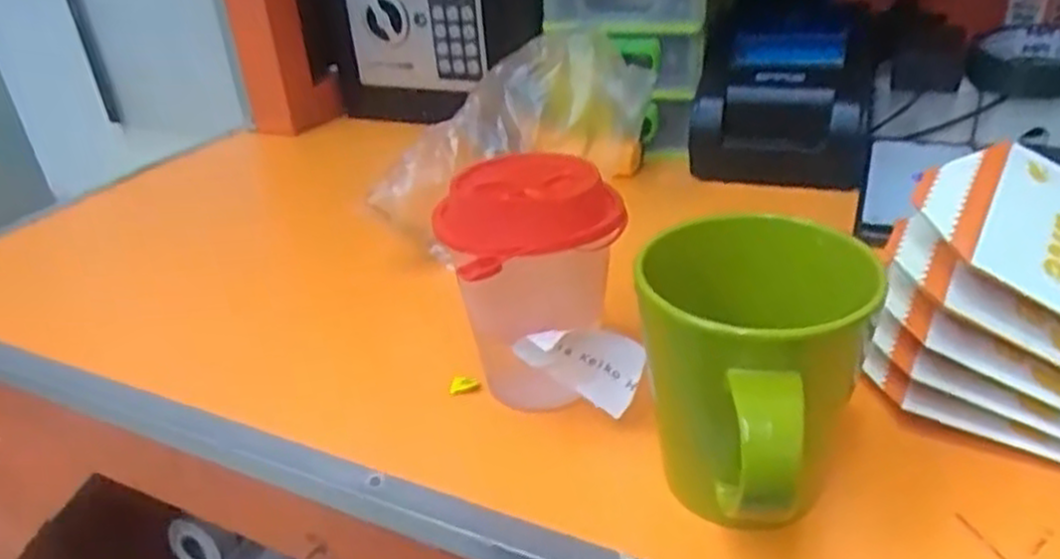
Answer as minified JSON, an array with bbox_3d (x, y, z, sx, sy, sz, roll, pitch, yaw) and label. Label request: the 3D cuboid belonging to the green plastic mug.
[{"bbox_3d":[0.084,0.044,0.298,0.081,0.116,0.107,-1,30,10],"label":"green plastic mug"}]

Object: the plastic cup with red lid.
[{"bbox_3d":[0.002,0.007,0.371,0.084,0.121,0.075,-3,30,5],"label":"plastic cup with red lid"}]

